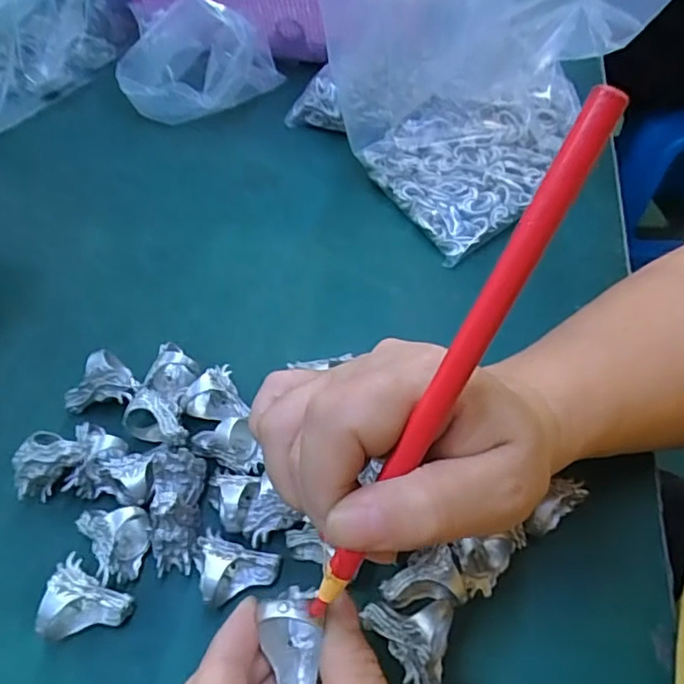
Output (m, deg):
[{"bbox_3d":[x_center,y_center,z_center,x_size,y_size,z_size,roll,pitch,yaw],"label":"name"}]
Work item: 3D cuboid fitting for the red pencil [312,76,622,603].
[{"bbox_3d":[0.028,0.015,0.159,0.008,0.170,0.007,35,21,24],"label":"red pencil"}]

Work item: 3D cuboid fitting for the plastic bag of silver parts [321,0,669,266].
[{"bbox_3d":[0.082,-0.206,0.374,0.139,0.197,0.207,-18,55,-11],"label":"plastic bag of silver parts"}]

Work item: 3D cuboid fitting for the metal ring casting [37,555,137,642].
[{"bbox_3d":[-0.112,0.112,0.254,0.033,0.023,0.033,-4,54,-1],"label":"metal ring casting"}]

